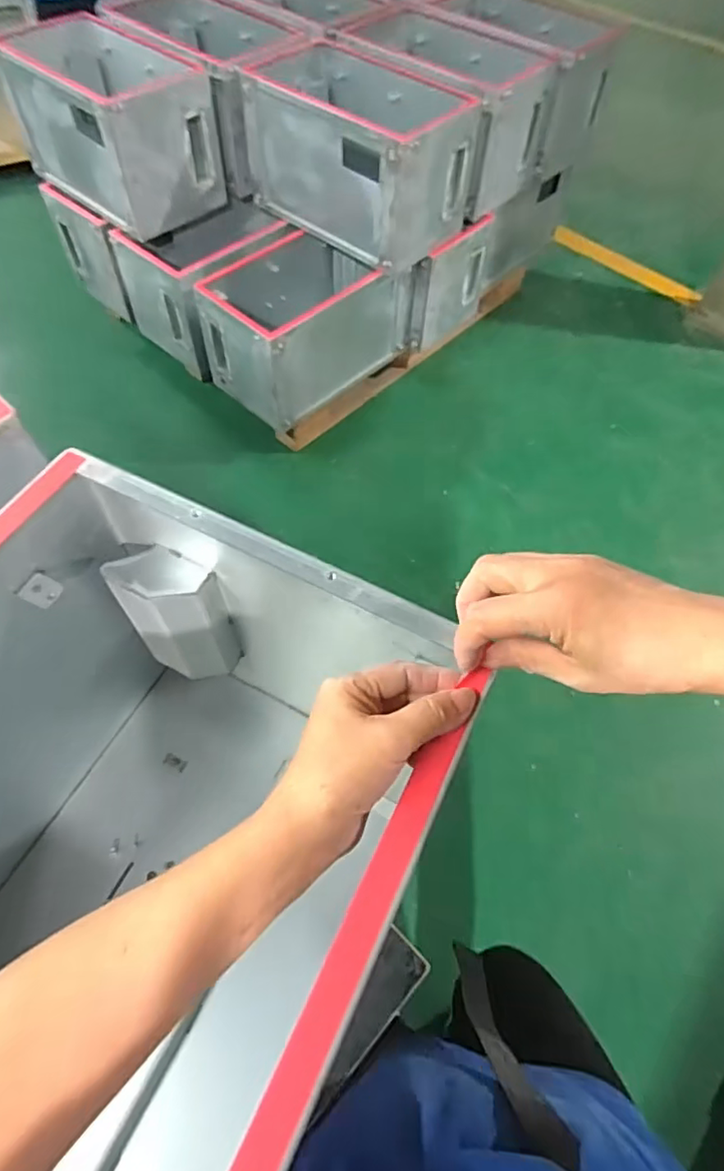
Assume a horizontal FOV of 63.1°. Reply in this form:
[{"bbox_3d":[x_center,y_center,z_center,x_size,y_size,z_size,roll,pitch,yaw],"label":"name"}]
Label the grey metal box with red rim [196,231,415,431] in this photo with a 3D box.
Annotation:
[{"bbox_3d":[-0.156,-0.752,1.693,0.532,0.290,0.322,-37,67,-21],"label":"grey metal box with red rim"}]

